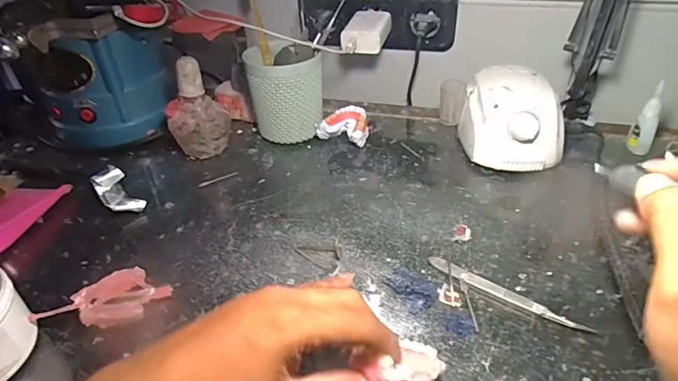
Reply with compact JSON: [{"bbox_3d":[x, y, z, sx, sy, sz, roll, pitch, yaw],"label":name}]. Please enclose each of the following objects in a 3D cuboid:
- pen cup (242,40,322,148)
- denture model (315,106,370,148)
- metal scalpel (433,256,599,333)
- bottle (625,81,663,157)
[{"bbox_3d":[-0.068,-0.127,0.581,0.091,0.115,0.085,-2,37,2],"label":"pen cup"},{"bbox_3d":[0.009,-0.083,0.586,0.063,0.034,0.052,14,41,22],"label":"denture model"},{"bbox_3d":[0.137,0.087,0.373,0.134,0.004,0.014,23,45,30],"label":"metal scalpel"},{"bbox_3d":[0.358,-0.081,0.515,0.025,0.079,0.021,22,44,30],"label":"bottle"}]

